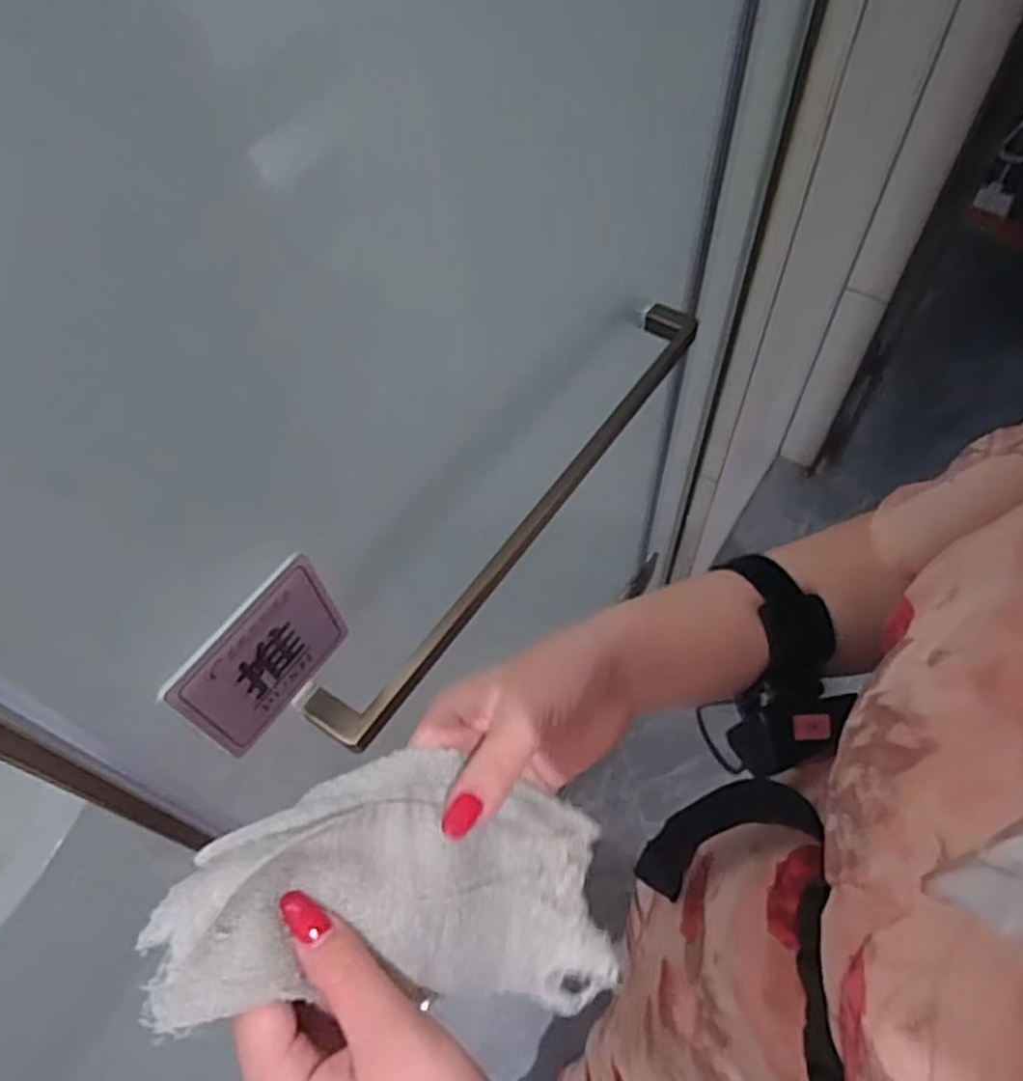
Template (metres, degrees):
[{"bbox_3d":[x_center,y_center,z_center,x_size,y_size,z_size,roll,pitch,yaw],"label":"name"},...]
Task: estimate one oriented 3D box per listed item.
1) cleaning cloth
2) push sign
[{"bbox_3d":[-0.045,0.136,0.303,0.178,0.038,0.095,13,55,-30],"label":"cleaning cloth"},{"bbox_3d":[-0.135,0.066,0.416,0.013,0.098,0.097,30,66,18],"label":"push sign"}]

